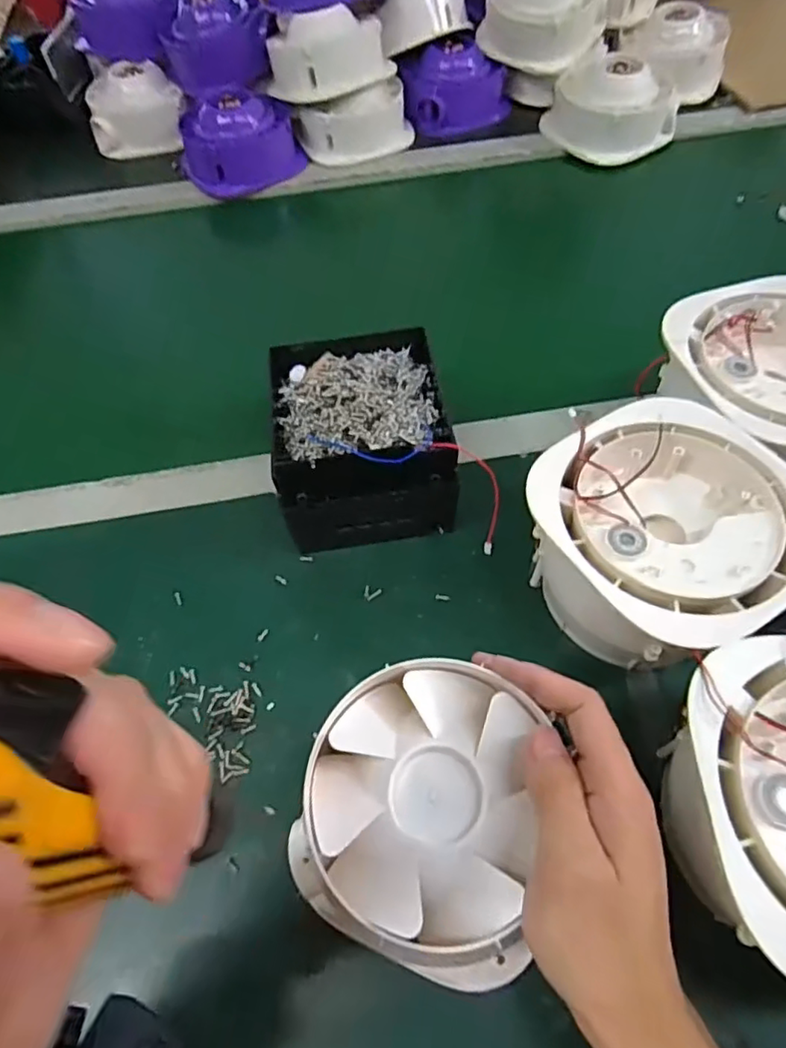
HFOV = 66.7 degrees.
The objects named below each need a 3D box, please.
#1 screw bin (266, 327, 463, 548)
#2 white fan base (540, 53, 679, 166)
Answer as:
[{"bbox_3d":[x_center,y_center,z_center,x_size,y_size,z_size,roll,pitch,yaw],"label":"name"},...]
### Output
[{"bbox_3d":[-0.022,-0.062,0.434,0.116,0.075,0.147,-8,56,-3],"label":"screw bin"},{"bbox_3d":[0.255,-0.498,0.706,0.123,0.075,0.125,-2,57,2],"label":"white fan base"}]

